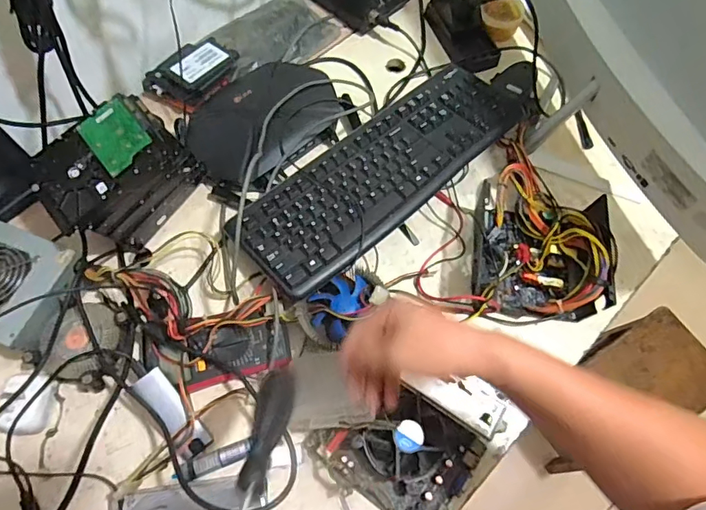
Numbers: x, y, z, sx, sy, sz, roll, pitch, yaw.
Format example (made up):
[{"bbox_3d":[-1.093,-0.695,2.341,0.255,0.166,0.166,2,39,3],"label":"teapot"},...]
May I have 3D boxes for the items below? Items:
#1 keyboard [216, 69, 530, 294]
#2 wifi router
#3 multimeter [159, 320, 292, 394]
[{"bbox_3d":[0.046,-0.125,0.646,0.441,0.020,0.148,-40,75,-17],"label":"keyboard"},{"bbox_3d":[-0.130,-0.190,0.687,0.240,0.042,0.163,-41,75,-17],"label":"wifi router"},{"bbox_3d":[-0.147,0.119,0.565,0.139,0.038,0.069,-13,69,-8],"label":"multimeter"}]

